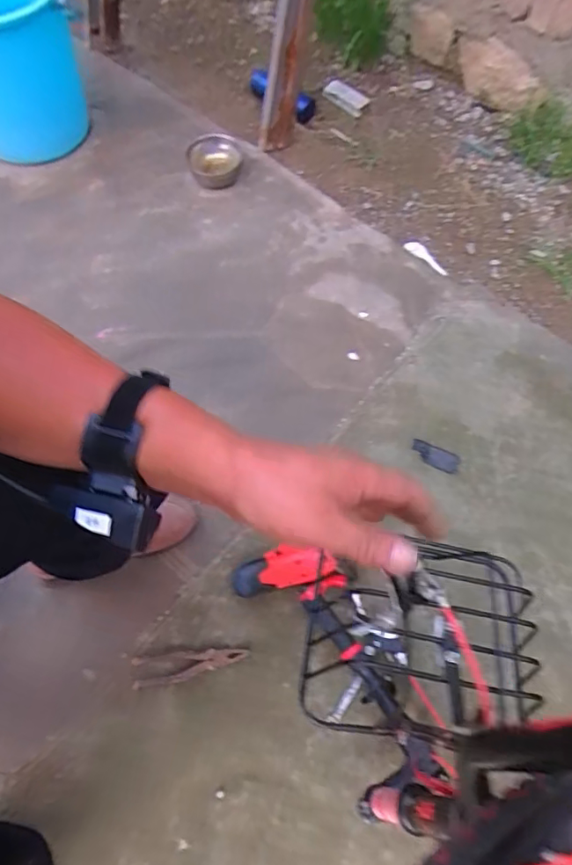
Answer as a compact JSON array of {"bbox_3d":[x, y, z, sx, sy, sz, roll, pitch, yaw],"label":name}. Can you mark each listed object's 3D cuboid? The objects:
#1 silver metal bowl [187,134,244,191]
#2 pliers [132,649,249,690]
[{"bbox_3d":[-0.174,-0.677,1.301,0.137,0.056,0.152,-8,64,-3],"label":"silver metal bowl"},{"bbox_3d":[-0.144,0.350,0.781,0.168,0.007,0.042,-7,63,-2],"label":"pliers"}]

